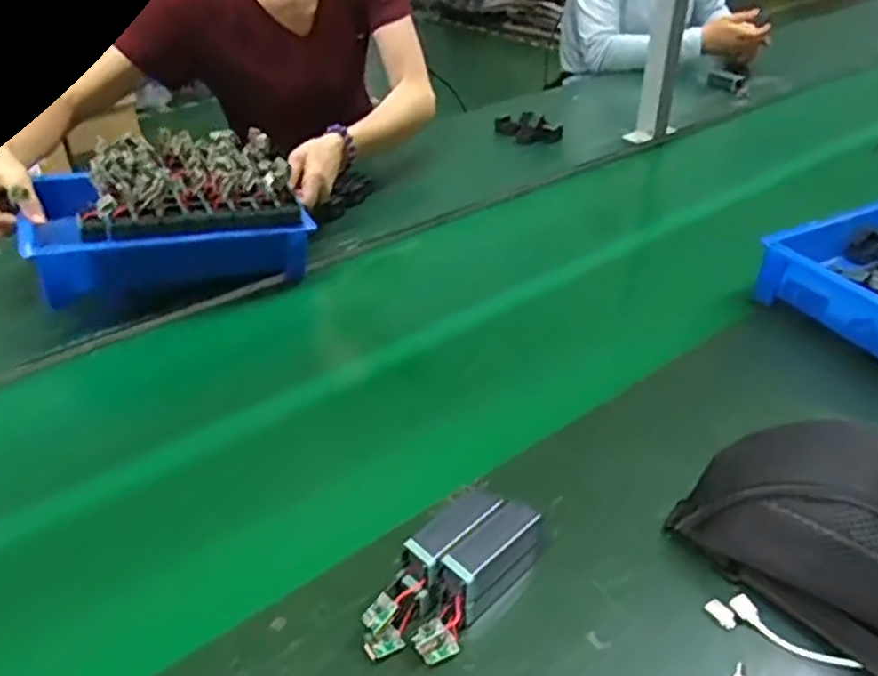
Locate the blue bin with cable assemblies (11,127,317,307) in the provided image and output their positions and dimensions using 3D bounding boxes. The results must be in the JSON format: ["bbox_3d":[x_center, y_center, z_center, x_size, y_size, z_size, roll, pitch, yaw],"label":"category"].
[{"bbox_3d":[-0.315,-0.144,0.819,0.281,0.131,0.171,-15,39,-21],"label":"blue bin with cable assemblies"}]

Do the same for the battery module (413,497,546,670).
[{"bbox_3d":[0.026,0.157,0.469,0.032,0.050,0.122,26,43,30],"label":"battery module"}]

